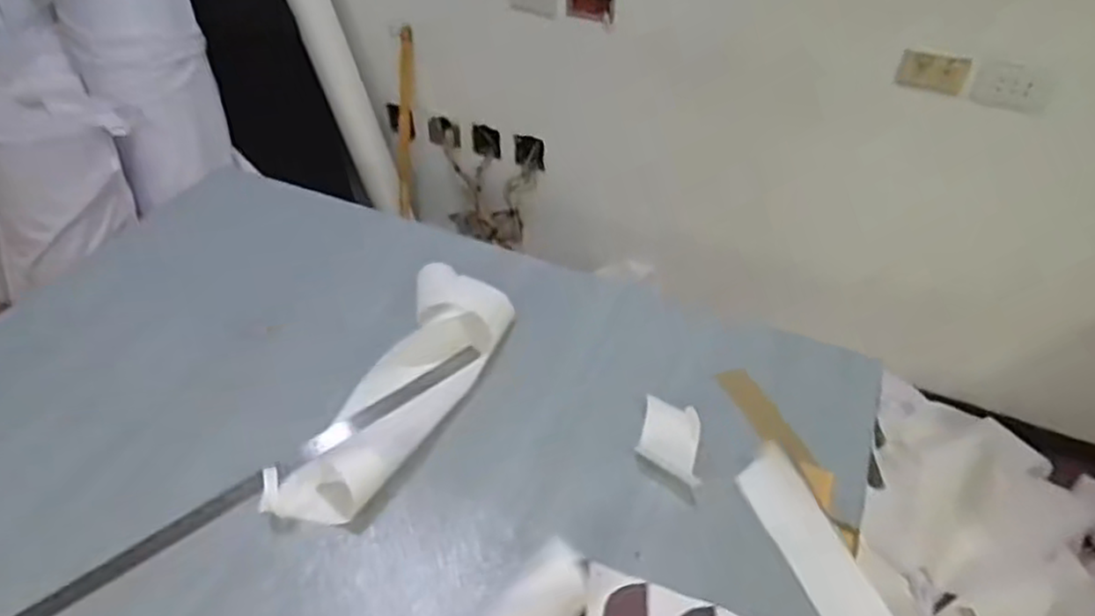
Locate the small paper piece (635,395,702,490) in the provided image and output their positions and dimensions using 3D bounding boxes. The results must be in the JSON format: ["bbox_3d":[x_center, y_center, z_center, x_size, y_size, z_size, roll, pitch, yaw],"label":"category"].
[{"bbox_3d":[0.158,0.164,0.894,0.083,0.029,0.101,14,43,15],"label":"small paper piece"}]

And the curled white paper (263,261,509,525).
[{"bbox_3d":[-0.195,0.104,0.955,0.163,0.071,0.426,14,43,14],"label":"curled white paper"}]

